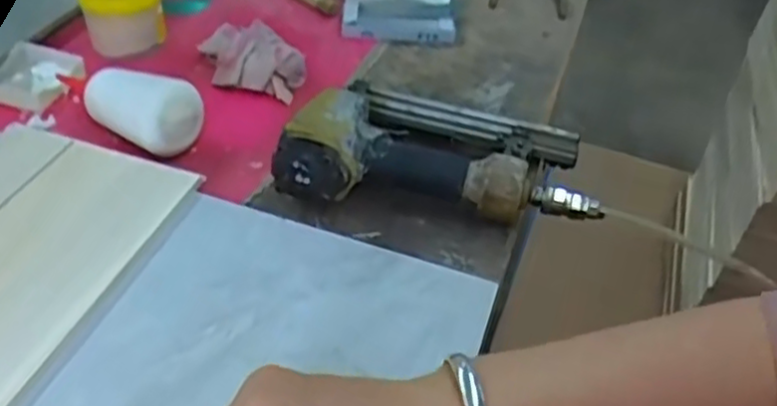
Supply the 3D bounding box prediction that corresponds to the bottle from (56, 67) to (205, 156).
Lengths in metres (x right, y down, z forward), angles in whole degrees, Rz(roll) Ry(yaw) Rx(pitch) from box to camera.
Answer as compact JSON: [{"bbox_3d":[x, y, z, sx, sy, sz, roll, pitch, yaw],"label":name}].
[{"bbox_3d":[-0.236,-0.100,0.626,0.155,0.061,0.064,28,47,21],"label":"bottle"}]

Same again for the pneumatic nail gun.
[{"bbox_3d":[0.045,-0.050,0.596,0.249,0.062,0.163,8,43,1],"label":"pneumatic nail gun"}]

